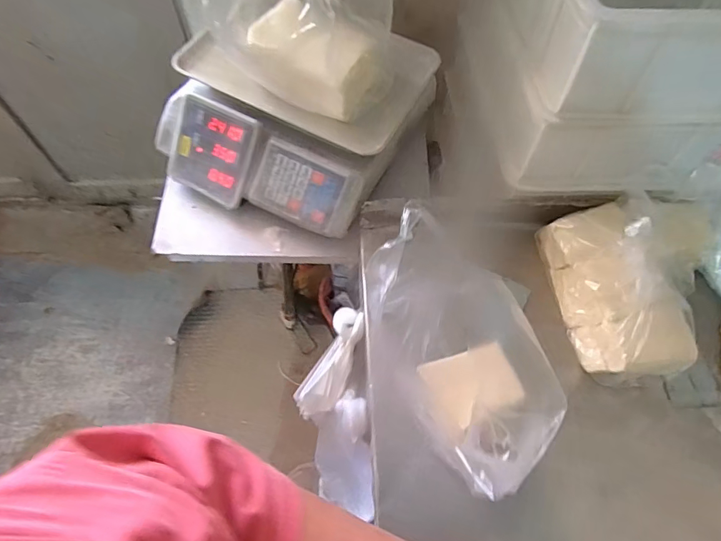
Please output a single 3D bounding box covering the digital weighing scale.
[{"bbox_3d":[-0.108,-0.242,0.690,0.354,0.113,0.317,26,65,10],"label":"digital weighing scale"}]

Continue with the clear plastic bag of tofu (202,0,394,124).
[{"bbox_3d":[-0.072,-0.310,0.556,0.205,0.221,0.160,24,65,9],"label":"clear plastic bag of tofu"}]

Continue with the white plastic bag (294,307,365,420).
[{"bbox_3d":[-0.038,0.131,0.635,0.057,0.044,0.178,29,110,11],"label":"white plastic bag"}]

